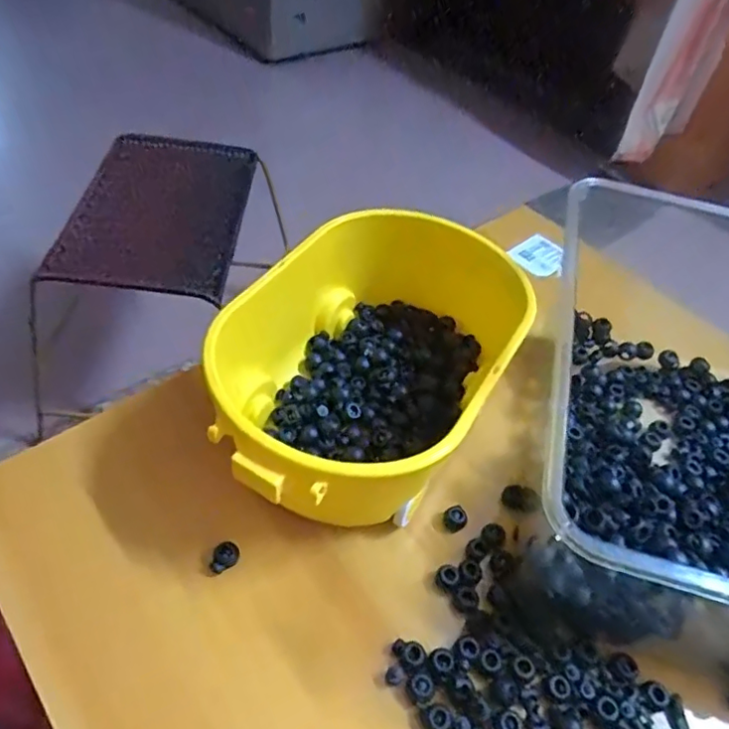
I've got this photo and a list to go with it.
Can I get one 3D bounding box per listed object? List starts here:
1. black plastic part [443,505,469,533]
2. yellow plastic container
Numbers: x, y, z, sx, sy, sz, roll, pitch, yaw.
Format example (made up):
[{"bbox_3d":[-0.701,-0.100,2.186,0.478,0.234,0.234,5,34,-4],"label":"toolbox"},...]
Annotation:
[{"bbox_3d":[0.062,0.105,0.391,0.014,0.009,0.015,-27,55,-22],"label":"black plastic part"},{"bbox_3d":[0.006,0.002,0.404,0.176,0.113,0.249,27,59,17],"label":"yellow plastic container"}]

